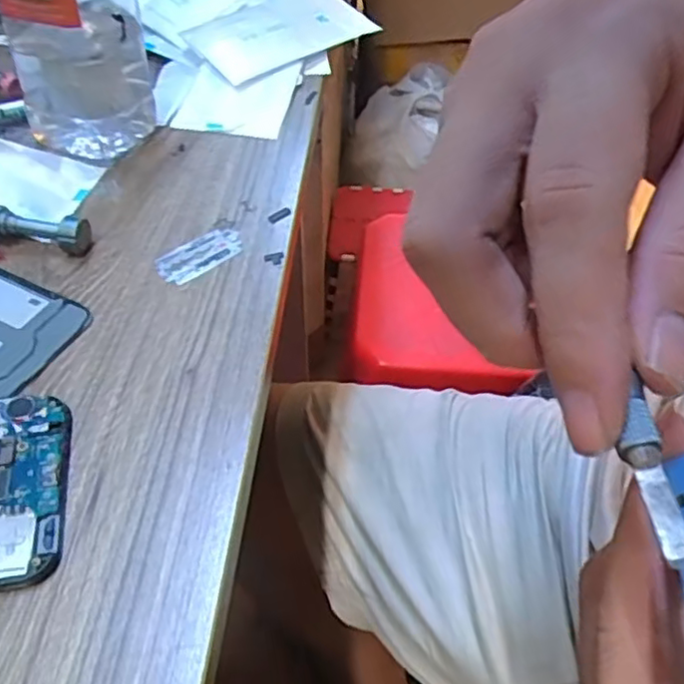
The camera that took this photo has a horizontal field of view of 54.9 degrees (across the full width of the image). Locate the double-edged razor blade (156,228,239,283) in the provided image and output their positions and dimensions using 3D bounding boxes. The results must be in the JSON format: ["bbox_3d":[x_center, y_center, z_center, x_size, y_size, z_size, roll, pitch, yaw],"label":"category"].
[{"bbox_3d":[-0.068,-0.043,0.314,0.043,0.004,0.023,-34,58,-28],"label":"double-edged razor blade"}]

